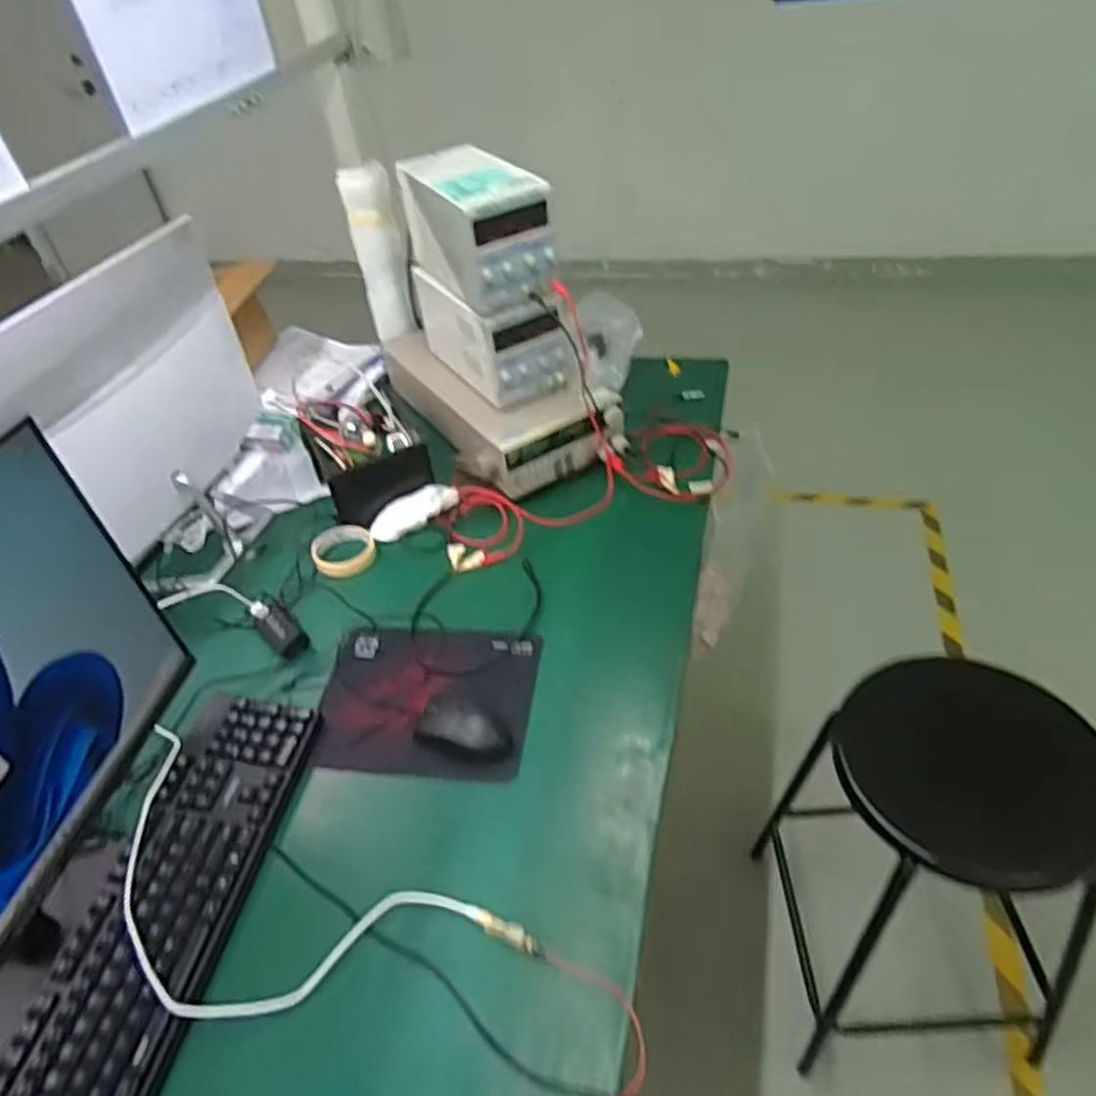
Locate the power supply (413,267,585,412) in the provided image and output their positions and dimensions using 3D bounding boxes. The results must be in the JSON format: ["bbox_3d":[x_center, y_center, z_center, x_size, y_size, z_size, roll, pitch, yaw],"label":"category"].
[{"bbox_3d":[-0.096,-0.366,1.247,0.141,0.168,0.306,-26,45,-19],"label":"power supply"}]

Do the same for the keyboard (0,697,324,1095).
[{"bbox_3d":[-0.366,0.336,0.736,0.136,0.040,0.437,3,43,11],"label":"keyboard"}]

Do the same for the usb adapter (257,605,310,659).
[{"bbox_3d":[-0.355,0.107,1.005,0.040,0.029,0.080,-34,49,-26],"label":"usb adapter"}]

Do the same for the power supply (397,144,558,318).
[{"bbox_3d":[-0.109,-0.481,1.130,0.134,0.153,0.276,-23,44,-16],"label":"power supply"}]

